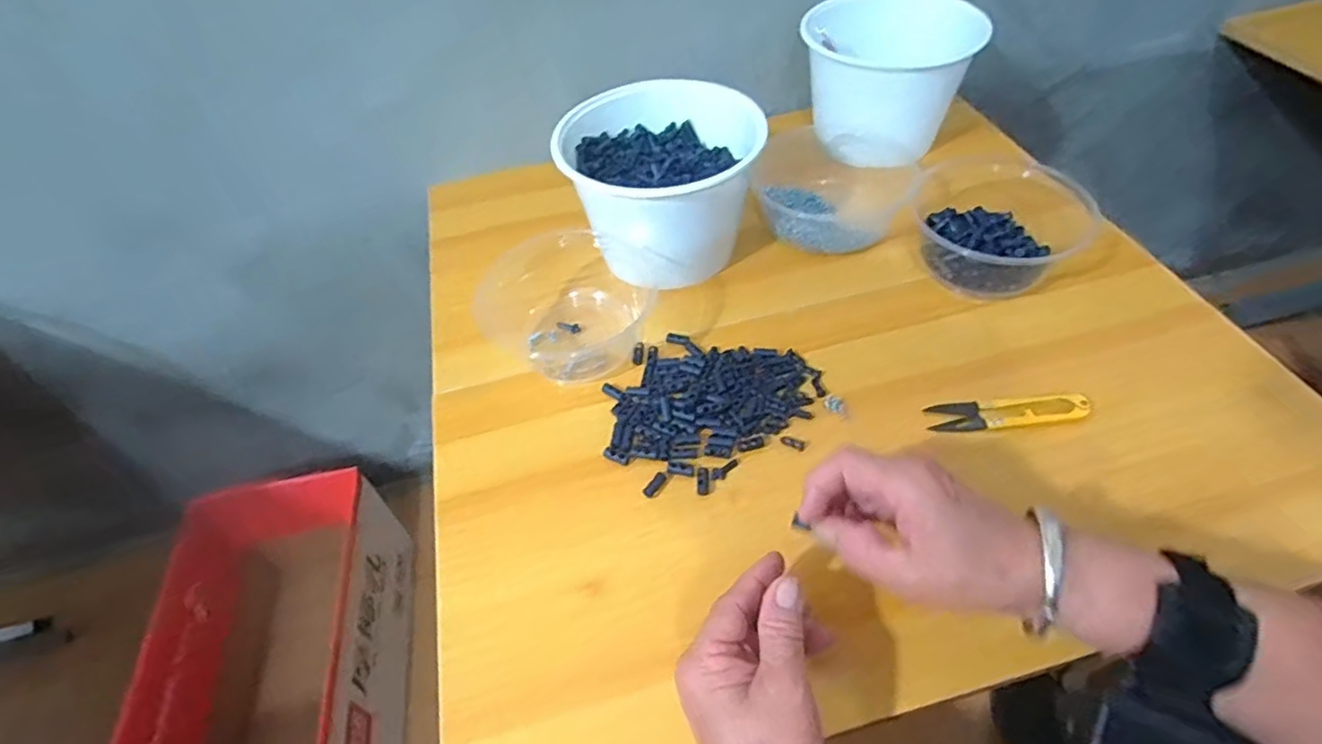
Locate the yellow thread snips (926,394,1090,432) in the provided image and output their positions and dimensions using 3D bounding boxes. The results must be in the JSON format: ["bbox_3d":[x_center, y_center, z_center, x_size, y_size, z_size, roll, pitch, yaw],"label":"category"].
[{"bbox_3d":[0.236,0.027,0.436,0.103,0.011,0.023,-2,49,3],"label":"yellow thread snips"}]

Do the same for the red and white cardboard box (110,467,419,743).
[{"bbox_3d":[-0.439,0.329,0.737,0.221,0.189,0.361,-10,49,-4],"label":"red and white cardboard box"}]

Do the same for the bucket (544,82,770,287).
[{"bbox_3d":[-0.005,-0.158,0.541,0.147,0.108,0.138,-2,49,3],"label":"bucket"}]

